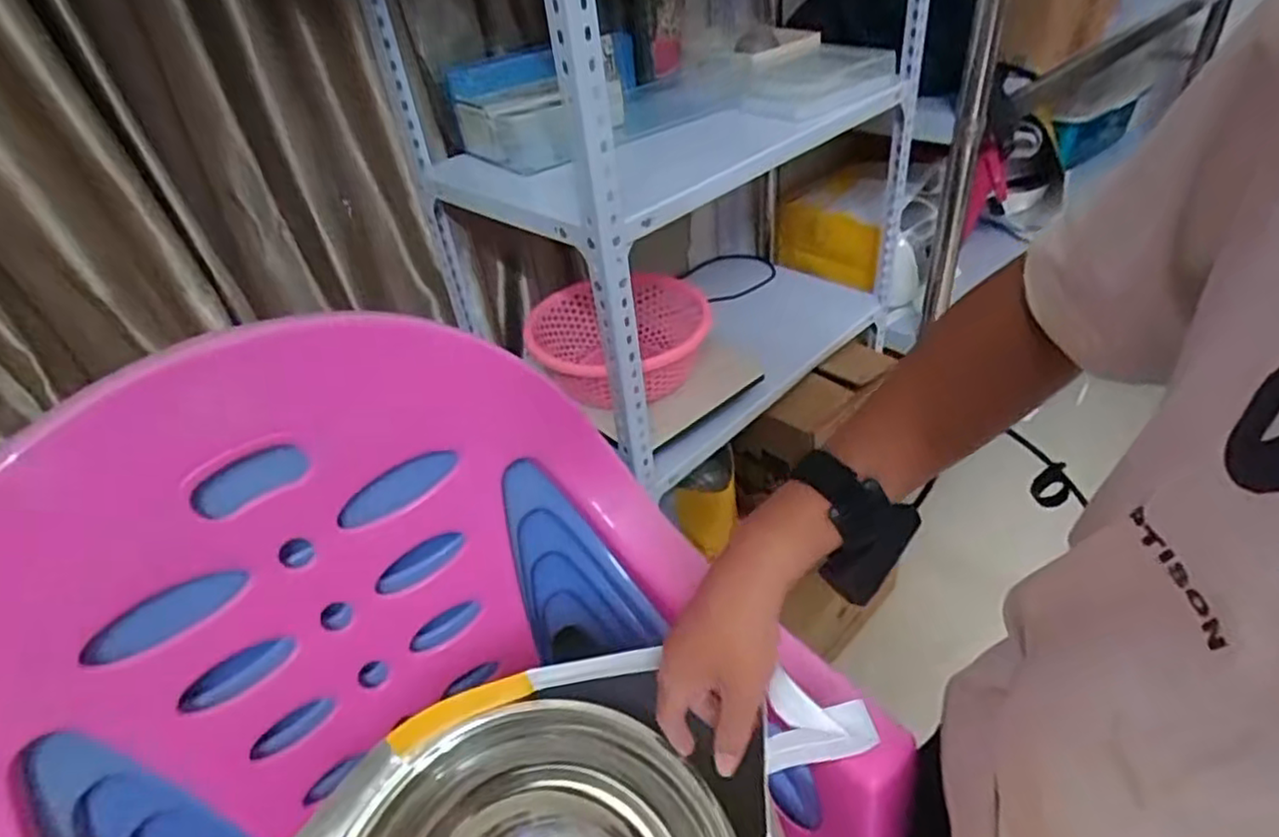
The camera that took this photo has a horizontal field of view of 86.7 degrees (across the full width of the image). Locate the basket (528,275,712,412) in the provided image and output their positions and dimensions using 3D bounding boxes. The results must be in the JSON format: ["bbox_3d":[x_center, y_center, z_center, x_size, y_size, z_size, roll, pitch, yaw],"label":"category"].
[{"bbox_3d":[-0.024,-0.113,1.089,0.301,0.114,0.264,-11,39,-4],"label":"basket"}]

